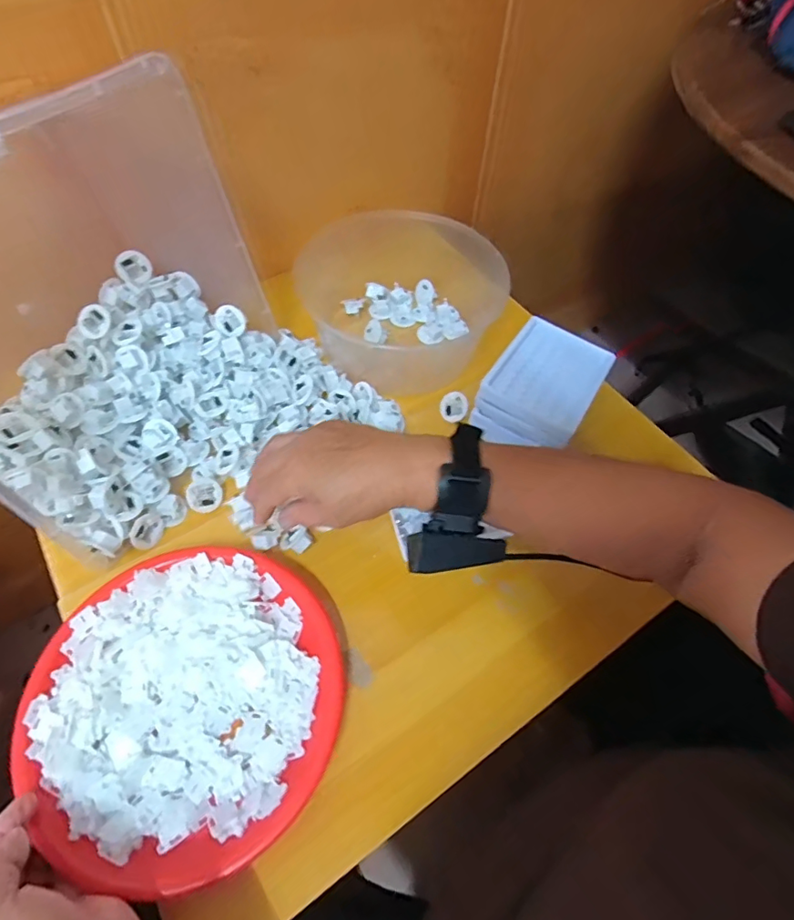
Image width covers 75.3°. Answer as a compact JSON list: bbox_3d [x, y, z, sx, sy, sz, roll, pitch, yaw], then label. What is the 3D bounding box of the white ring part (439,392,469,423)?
[{"bbox_3d":[0.062,-0.057,0.563,0.033,0.004,0.032,-1,89,30],"label":"white ring part"}]

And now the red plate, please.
[{"bbox_3d":[-0.156,0.177,0.388,0.217,0.021,0.219,0,59,0],"label":"red plate"}]

